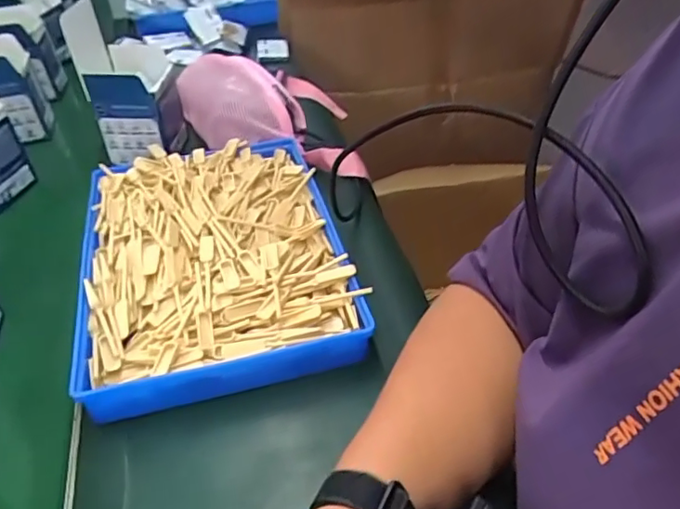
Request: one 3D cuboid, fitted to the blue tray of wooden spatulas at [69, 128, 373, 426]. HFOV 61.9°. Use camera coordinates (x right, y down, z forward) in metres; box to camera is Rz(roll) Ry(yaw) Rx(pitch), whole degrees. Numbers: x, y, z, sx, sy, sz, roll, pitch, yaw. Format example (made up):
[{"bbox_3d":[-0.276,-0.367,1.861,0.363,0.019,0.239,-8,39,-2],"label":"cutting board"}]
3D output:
[{"bbox_3d":[-0.122,-0.007,0.546,0.229,0.052,0.307,-14,44,-8],"label":"blue tray of wooden spatulas"}]

